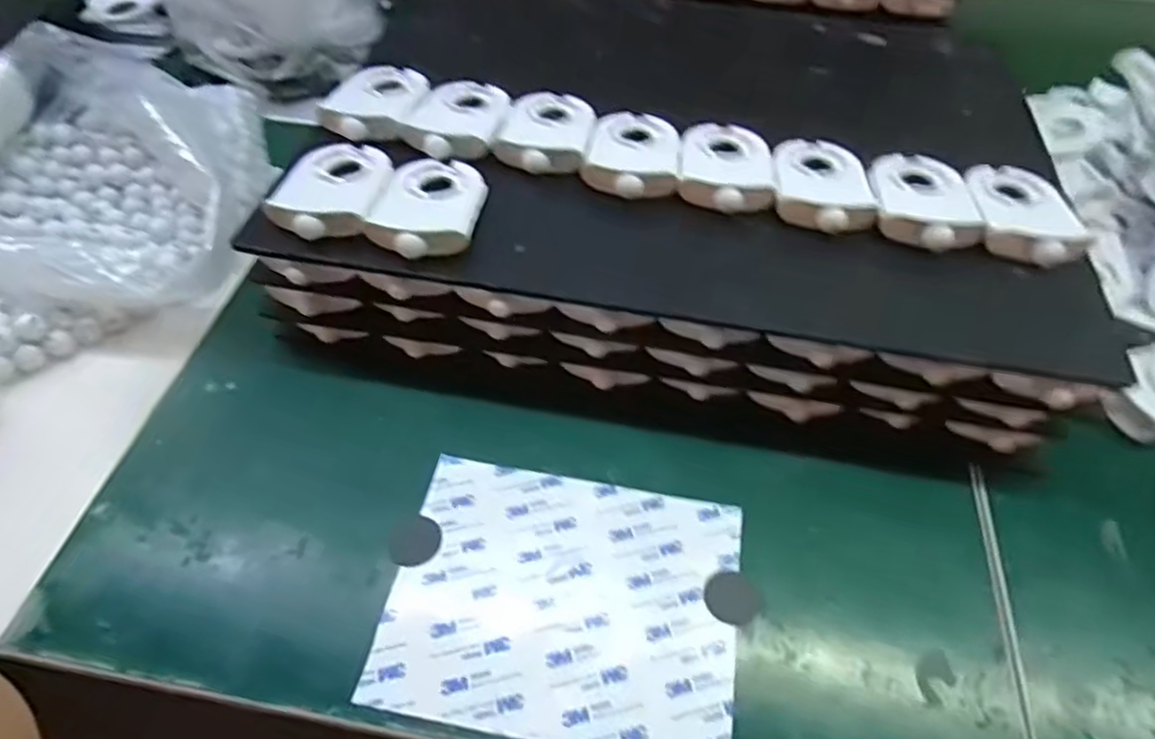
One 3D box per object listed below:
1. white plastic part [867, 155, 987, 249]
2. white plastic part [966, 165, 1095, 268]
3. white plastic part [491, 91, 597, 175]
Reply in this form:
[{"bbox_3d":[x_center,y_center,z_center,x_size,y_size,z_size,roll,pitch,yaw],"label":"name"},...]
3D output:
[{"bbox_3d":[0.208,-0.108,0.418,0.058,0.014,0.094,7,52,4],"label":"white plastic part"},{"bbox_3d":[0.265,-0.098,0.412,0.055,0.015,0.088,10,52,6],"label":"white plastic part"},{"bbox_3d":[-0.019,-0.159,0.451,0.057,0.012,0.087,8,52,5],"label":"white plastic part"}]

